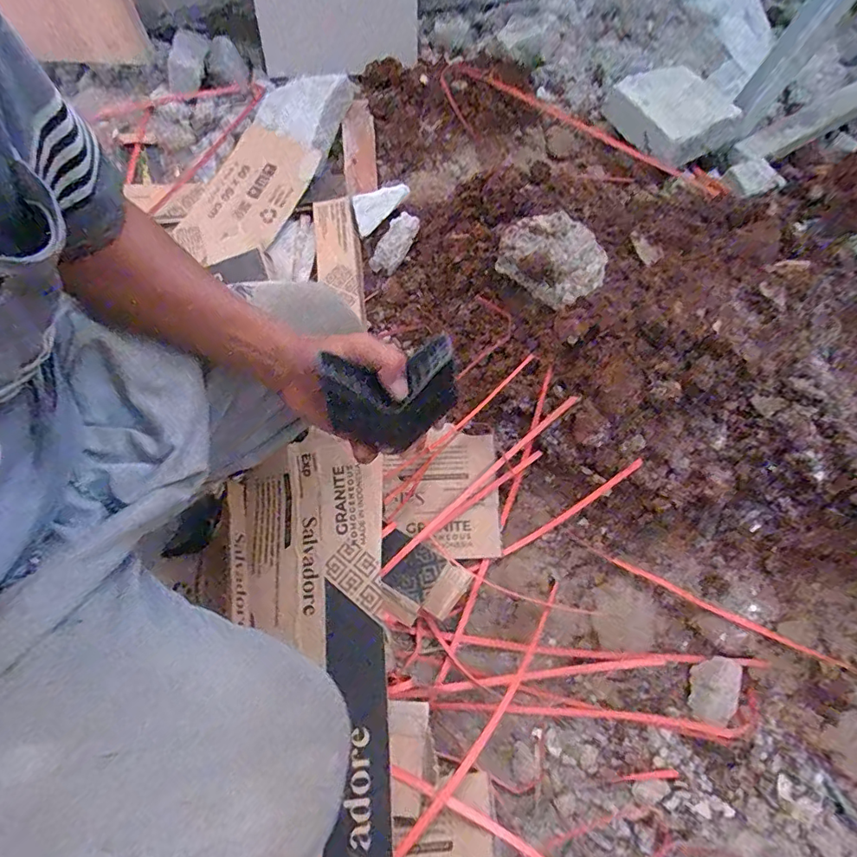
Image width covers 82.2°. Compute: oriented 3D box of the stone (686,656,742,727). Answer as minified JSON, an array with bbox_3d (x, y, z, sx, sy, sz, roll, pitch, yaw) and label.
[{"bbox_3d":[0.348,0.316,0.600,0.053,0.018,0.079,33,68,15],"label":"stone"}]

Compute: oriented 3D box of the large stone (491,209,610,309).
[{"bbox_3d":[0.178,-0.241,0.684,0.138,0.055,0.124,39,69,17],"label":"large stone"}]

